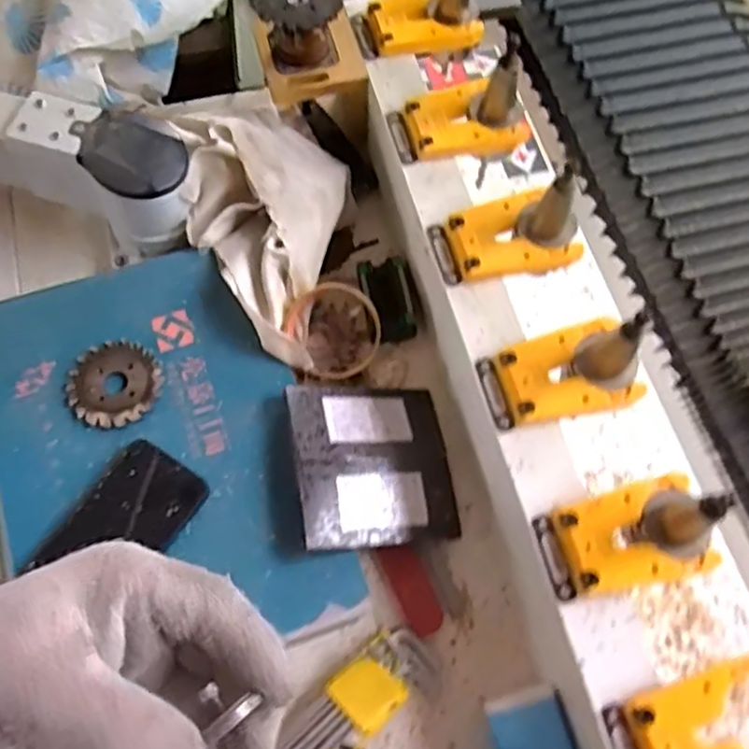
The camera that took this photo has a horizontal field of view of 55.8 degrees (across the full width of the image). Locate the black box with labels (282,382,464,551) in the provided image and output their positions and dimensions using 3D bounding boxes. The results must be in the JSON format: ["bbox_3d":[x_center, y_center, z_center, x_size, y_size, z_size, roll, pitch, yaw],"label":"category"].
[{"bbox_3d":[0.000,0.073,0.582,0.135,0.015,0.132,1,61,-25],"label":"black box with labels"}]

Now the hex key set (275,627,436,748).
[{"bbox_3d":[-0.031,0.258,0.517,0.174,0.031,0.046,-39,74,-16],"label":"hex key set"}]

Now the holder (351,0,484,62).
[{"bbox_3d":[0.040,-0.343,0.653,0.117,0.097,0.069,-11,68,-7],"label":"holder"}]

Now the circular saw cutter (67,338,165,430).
[{"bbox_3d":[-0.217,0.007,0.591,0.075,0.008,0.075,1,67,-2],"label":"circular saw cutter"}]

